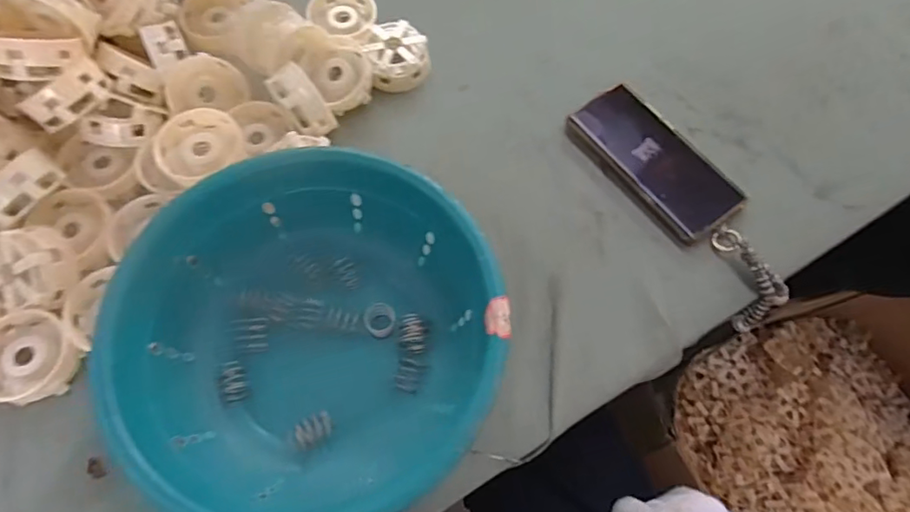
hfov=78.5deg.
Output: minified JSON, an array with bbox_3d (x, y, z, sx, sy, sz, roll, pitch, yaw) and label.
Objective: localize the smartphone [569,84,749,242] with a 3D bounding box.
[{"bbox_3d":[0.190,-0.093,0.533,0.085,0.008,0.171,-34,73,-16],"label":"smartphone"}]

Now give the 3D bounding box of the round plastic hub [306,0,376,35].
[{"bbox_3d":[-0.112,-0.249,0.566,0.060,0.018,0.059,39,71,13],"label":"round plastic hub"}]

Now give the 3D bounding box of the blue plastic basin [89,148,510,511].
[{"bbox_3d":[-0.101,0.057,0.412,0.255,0.090,0.258,1,67,-2],"label":"blue plastic basin"}]

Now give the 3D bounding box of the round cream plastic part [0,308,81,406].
[{"bbox_3d":[-0.318,0.077,0.417,0.073,0.027,0.066,24,68,7],"label":"round cream plastic part"}]

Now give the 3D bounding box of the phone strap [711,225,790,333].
[{"bbox_3d":[0.253,0.016,0.488,0.032,0.056,0.084,-22,68,-10],"label":"phone strap"}]

